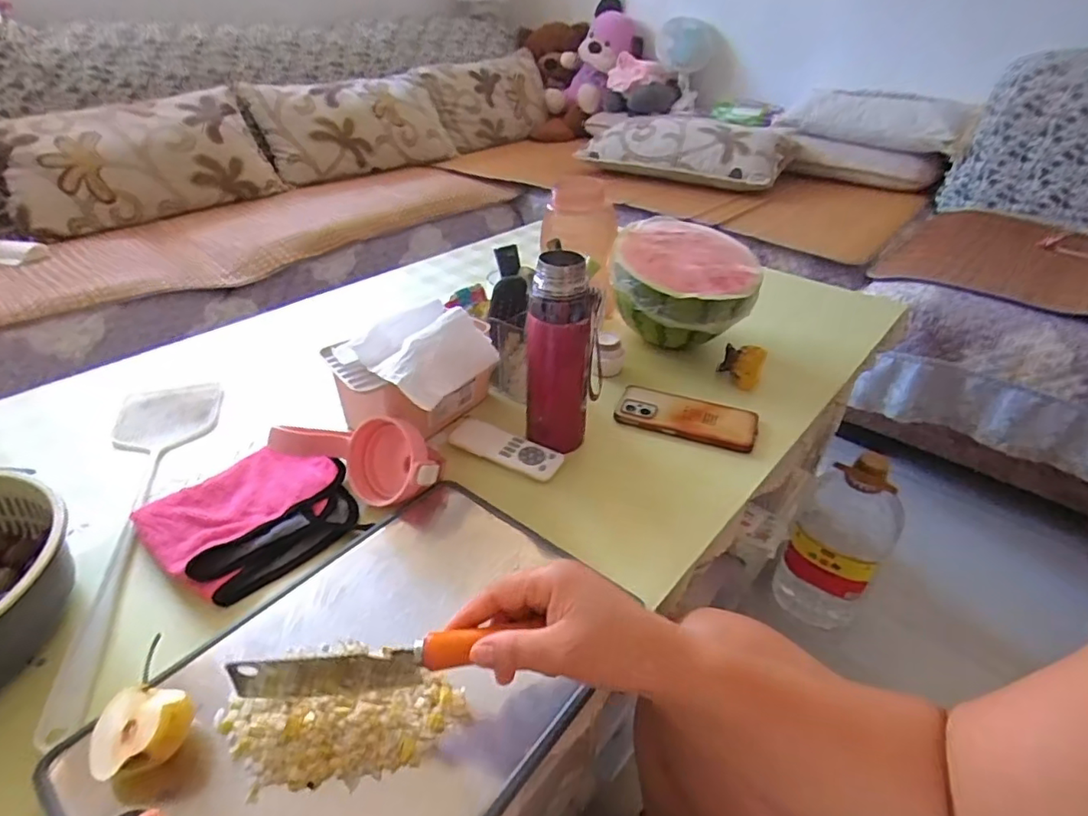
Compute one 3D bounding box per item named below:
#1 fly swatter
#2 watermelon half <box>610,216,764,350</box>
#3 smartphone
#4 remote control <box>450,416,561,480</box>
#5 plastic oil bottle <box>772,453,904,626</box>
[{"bbox_3d":[-0.389,0.093,0.550,0.107,0.020,0.441,-12,38,-19],"label":"fly swatter"},{"bbox_3d":[0.195,-0.170,0.794,0.195,0.126,0.169,12,36,14],"label":"watermelon half"},{"bbox_3d":[0.170,0.009,0.676,0.160,0.013,0.076,14,37,16],"label":"smartphone"},{"bbox_3d":[-0.042,0.043,0.620,0.128,0.019,0.048,15,37,17],"label":"remote control"},{"bbox_3d":[0.503,0.209,0.952,0.143,0.334,0.167,24,41,28],"label":"plastic oil bottle"}]

